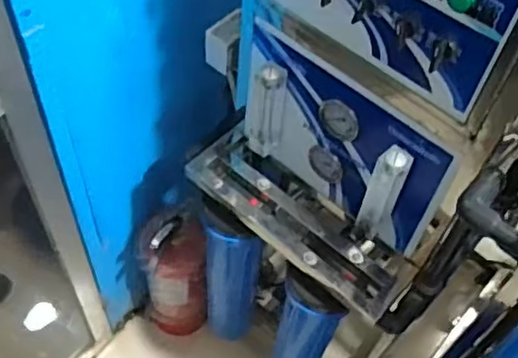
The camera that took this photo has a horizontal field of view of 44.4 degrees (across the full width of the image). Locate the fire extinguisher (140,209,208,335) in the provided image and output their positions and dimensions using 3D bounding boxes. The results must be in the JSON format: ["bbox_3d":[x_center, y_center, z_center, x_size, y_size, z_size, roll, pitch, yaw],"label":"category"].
[{"bbox_3d":[-0.197,0.225,1.462,0.135,0.427,0.131,-4,55,-8],"label":"fire extinguisher"}]

